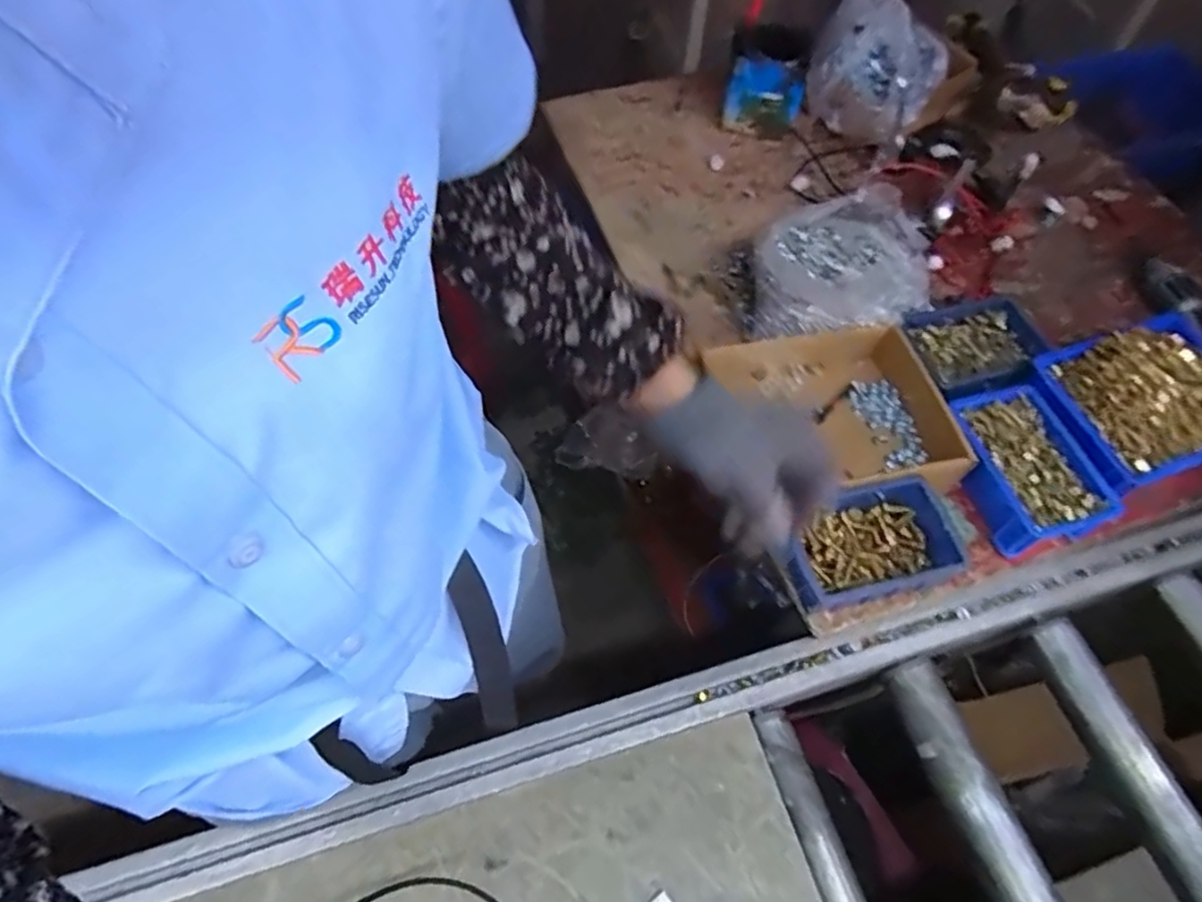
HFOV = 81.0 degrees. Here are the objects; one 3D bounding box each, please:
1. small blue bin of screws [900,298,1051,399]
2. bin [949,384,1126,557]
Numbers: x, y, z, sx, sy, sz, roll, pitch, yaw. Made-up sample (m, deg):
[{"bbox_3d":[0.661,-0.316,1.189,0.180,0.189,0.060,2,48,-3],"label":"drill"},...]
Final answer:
[{"bbox_3d":[0.387,-0.108,0.745,0.151,0.045,0.112,-16,61,-11],"label":"small blue bin of screws"},{"bbox_3d":[0.392,0.014,0.661,0.105,0.045,0.152,-17,61,-12],"label":"bin"}]

